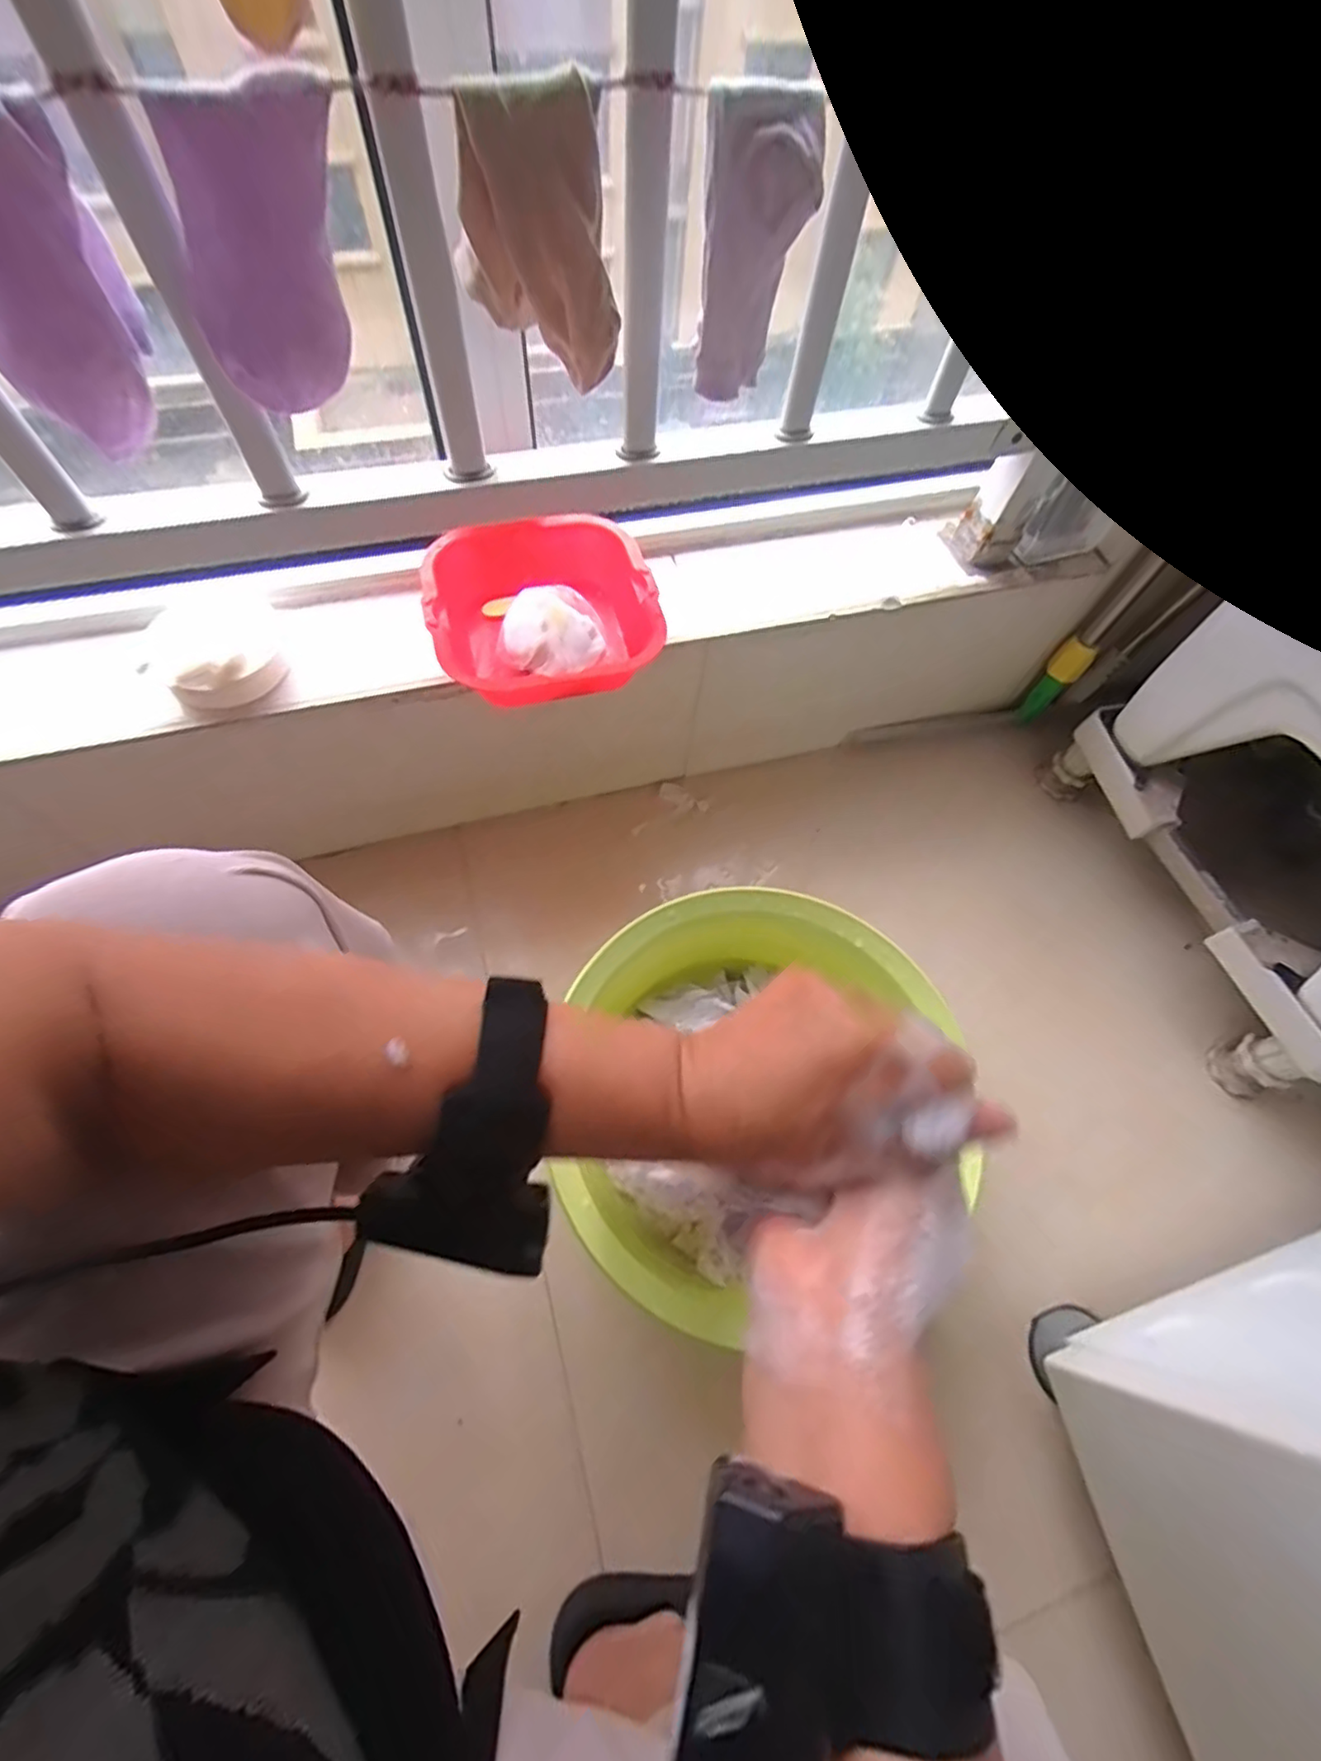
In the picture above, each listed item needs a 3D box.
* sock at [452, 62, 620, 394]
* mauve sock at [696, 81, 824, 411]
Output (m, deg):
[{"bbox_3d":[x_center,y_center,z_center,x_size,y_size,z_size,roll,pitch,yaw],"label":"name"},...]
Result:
[{"bbox_3d":[-0.066,-0.343,0.354,0.067,0.113,0.060,-26,68,-15],"label":"sock"},{"bbox_3d":[0.054,-0.361,0.386,0.062,0.130,0.025,-8,56,-8],"label":"mauve sock"}]

